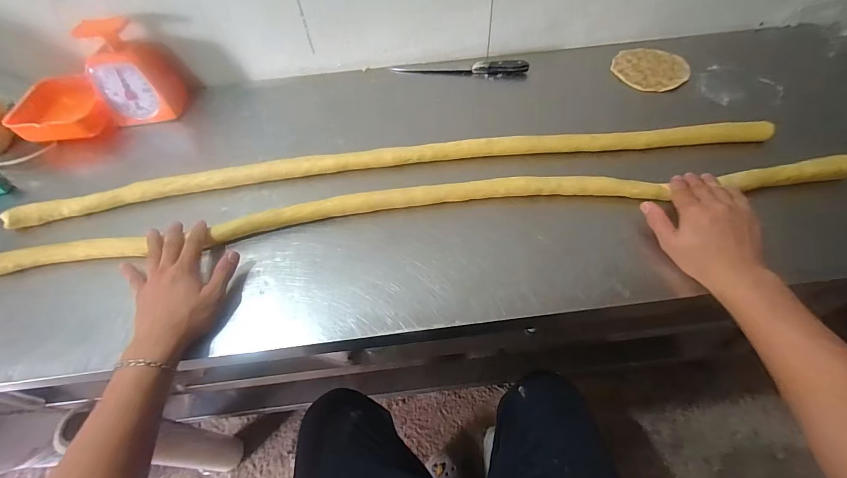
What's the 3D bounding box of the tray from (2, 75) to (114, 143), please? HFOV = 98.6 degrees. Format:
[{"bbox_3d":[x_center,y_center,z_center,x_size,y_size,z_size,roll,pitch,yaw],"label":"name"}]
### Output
[{"bbox_3d":[-0.698,-0.241,0.704,0.160,0.077,0.143,34,63,25],"label":"tray"}]

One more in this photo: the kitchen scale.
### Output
[{"bbox_3d":[-0.543,-0.315,0.685,0.108,0.156,0.126,-6,53,-1],"label":"kitchen scale"}]

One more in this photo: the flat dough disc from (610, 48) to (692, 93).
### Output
[{"bbox_3d":[0.450,-0.337,0.721,0.142,0.013,0.132,-2,54,2],"label":"flat dough disc"}]

